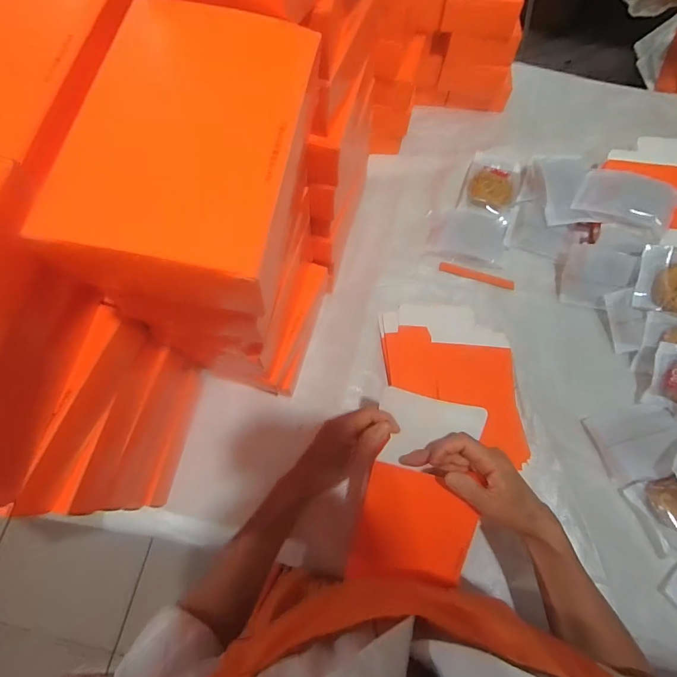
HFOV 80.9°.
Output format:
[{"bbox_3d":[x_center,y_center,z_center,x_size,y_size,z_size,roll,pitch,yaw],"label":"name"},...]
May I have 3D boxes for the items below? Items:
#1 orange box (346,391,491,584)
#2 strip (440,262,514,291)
[{"bbox_3d":[0.085,0.156,0.412,0.110,0.067,0.183,11,69,4],"label":"orange box"},{"bbox_3d":[0.216,-0.098,0.623,0.115,0.005,0.017,18,70,6],"label":"strip"}]

